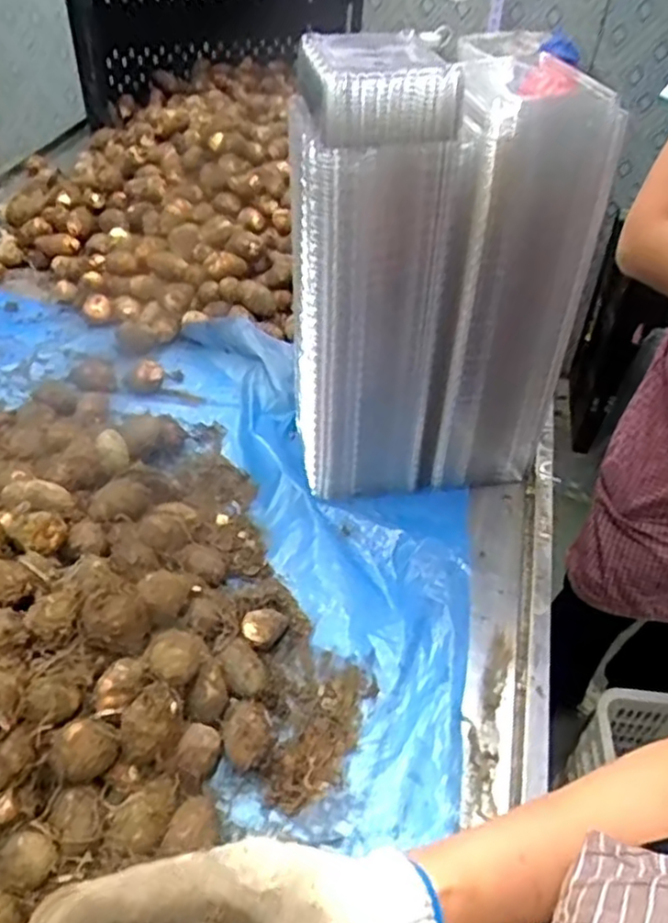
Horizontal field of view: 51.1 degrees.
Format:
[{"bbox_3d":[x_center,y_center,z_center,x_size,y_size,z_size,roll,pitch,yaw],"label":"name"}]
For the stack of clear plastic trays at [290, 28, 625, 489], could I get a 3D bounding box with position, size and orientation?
[{"bbox_3d":[0.112,-0.169,0.712,0.311,0.441,0.145,3,43,0],"label":"stack of clear plastic trays"}]

